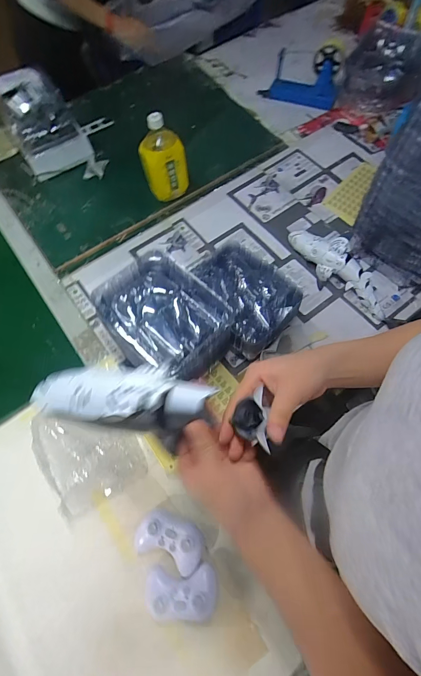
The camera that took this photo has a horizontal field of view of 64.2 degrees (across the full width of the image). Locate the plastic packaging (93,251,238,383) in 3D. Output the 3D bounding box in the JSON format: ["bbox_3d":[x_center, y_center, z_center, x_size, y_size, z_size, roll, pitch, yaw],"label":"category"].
[{"bbox_3d":[-0.080,-0.035,0.592,0.222,0.055,0.186,41,73,18],"label":"plastic packaging"}]

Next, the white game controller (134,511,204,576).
[{"bbox_3d":[-0.068,0.338,0.561,0.117,0.055,0.072,20,68,11],"label":"white game controller"}]

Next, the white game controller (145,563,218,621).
[{"bbox_3d":[-0.045,0.399,0.528,0.114,0.052,0.068,-4,65,1],"label":"white game controller"}]

